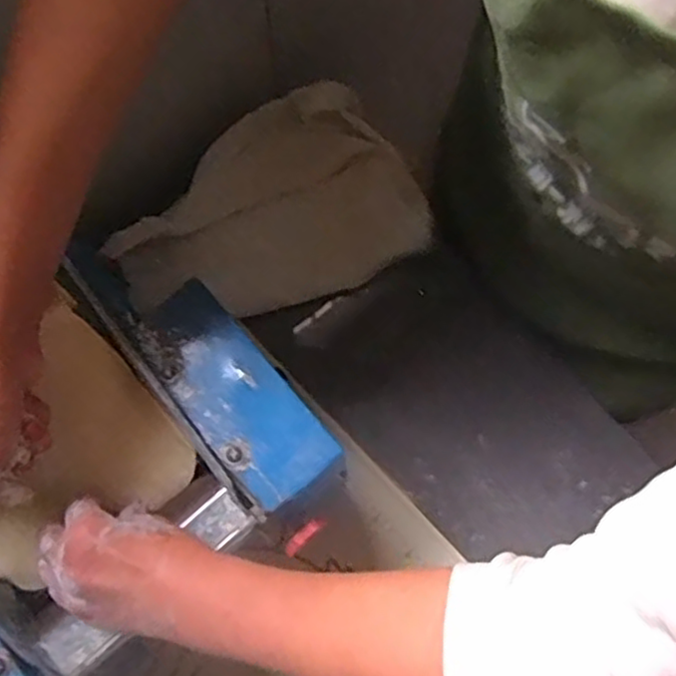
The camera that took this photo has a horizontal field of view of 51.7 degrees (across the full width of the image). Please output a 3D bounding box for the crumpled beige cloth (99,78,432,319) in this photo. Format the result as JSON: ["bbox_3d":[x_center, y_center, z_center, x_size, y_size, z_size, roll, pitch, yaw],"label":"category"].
[{"bbox_3d":[-0.077,-0.136,0.807,0.337,0.079,0.215,-29,75,-9],"label":"crumpled beige cloth"}]

